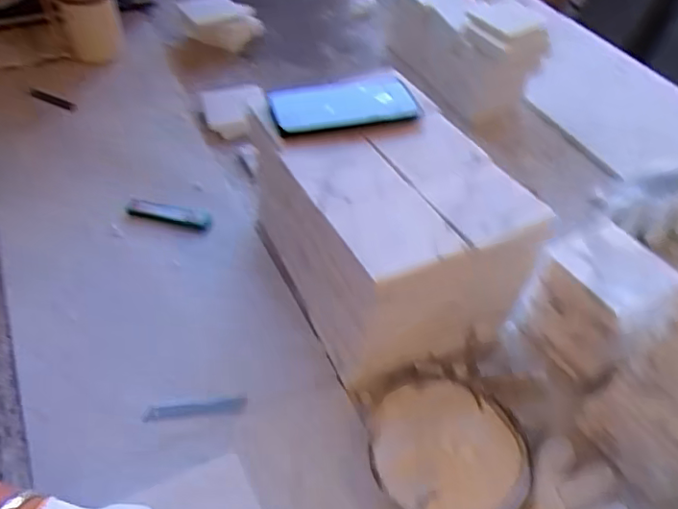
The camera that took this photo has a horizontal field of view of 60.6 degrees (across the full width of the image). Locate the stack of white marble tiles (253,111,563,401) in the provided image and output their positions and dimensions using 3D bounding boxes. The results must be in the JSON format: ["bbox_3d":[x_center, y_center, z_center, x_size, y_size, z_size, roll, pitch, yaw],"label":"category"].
[{"bbox_3d":[0.053,-0.024,0.665,0.210,0.185,0.269,-17,51,-19],"label":"stack of white marble tiles"}]

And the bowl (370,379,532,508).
[{"bbox_3d":[0.106,0.184,0.553,0.145,0.046,0.143,2,48,-2],"label":"bowl"}]

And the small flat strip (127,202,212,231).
[{"bbox_3d":[-0.230,-0.055,0.791,0.115,0.008,0.035,12,48,7],"label":"small flat strip"}]

